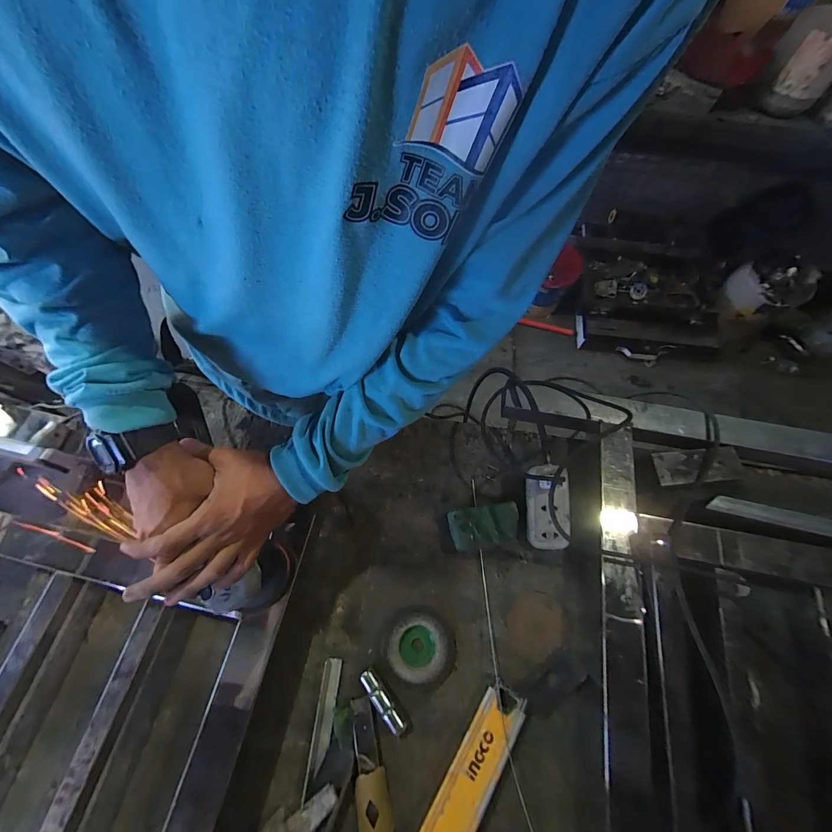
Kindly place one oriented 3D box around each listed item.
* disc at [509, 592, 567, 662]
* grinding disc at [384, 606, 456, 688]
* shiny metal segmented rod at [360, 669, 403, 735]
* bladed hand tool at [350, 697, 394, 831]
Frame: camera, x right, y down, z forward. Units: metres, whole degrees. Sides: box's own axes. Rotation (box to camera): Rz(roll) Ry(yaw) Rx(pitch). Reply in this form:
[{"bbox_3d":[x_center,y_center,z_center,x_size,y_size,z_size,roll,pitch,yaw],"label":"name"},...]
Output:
[{"bbox_3d":[0.167,0.290,0.494,0.074,0.004,0.080,26,70,17],"label":"disc"},{"bbox_3d":[0.006,0.307,0.471,0.092,0.013,0.090,1,68,-2],"label":"grinding disc"},{"bbox_3d":[-0.044,0.360,0.450,0.019,0.017,0.077,-35,74,-14],"label":"shiny metal segmented rod"},{"bbox_3d":[-0.055,0.426,0.423,0.039,0.016,0.147,-8,69,-5],"label":"bladed hand tool"}]

